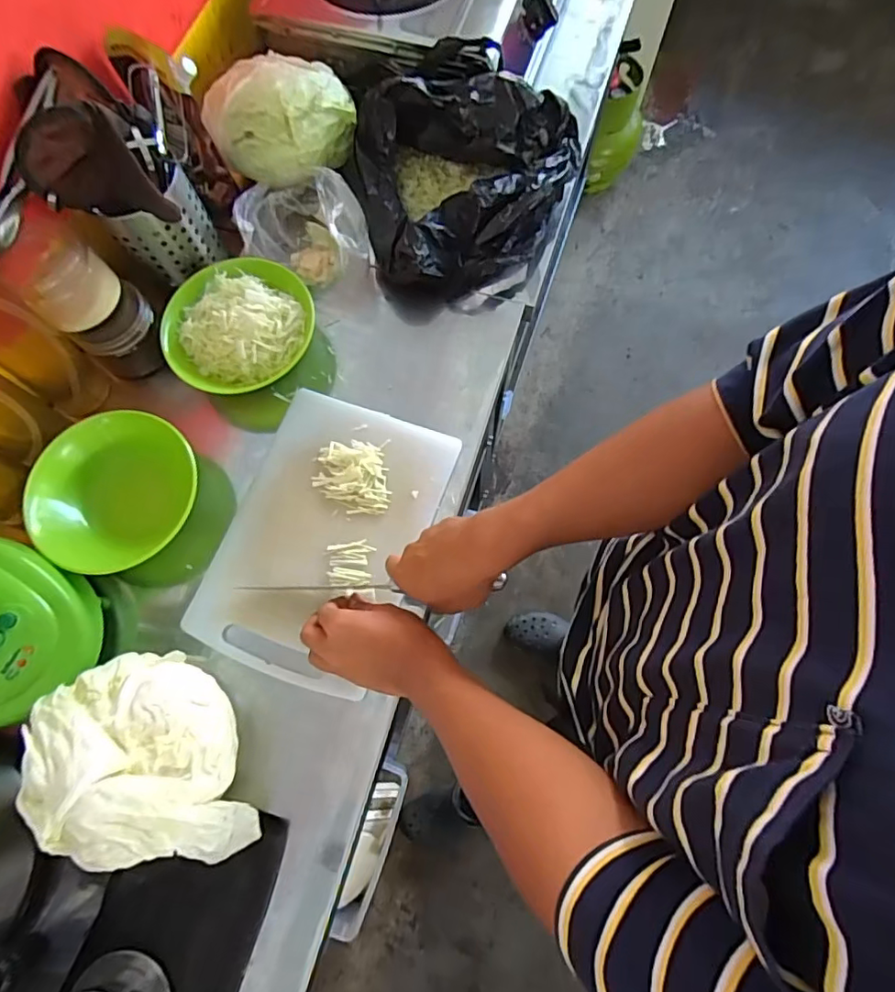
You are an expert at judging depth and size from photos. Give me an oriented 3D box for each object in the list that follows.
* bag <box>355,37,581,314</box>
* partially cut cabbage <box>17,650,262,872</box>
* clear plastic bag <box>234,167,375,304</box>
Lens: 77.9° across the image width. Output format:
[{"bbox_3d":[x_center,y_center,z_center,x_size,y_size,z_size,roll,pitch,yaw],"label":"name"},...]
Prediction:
[{"bbox_3d":[0.013,-0.387,0.670,0.227,0.127,0.275,25,75,8],"label":"bag"},{"bbox_3d":[-0.271,0.237,0.490,0.152,0.092,0.181,-14,74,-4],"label":"partially cut cabbage"},{"bbox_3d":[-0.164,-0.321,0.666,0.147,0.096,0.115,11,74,4],"label":"clear plastic bag"}]

